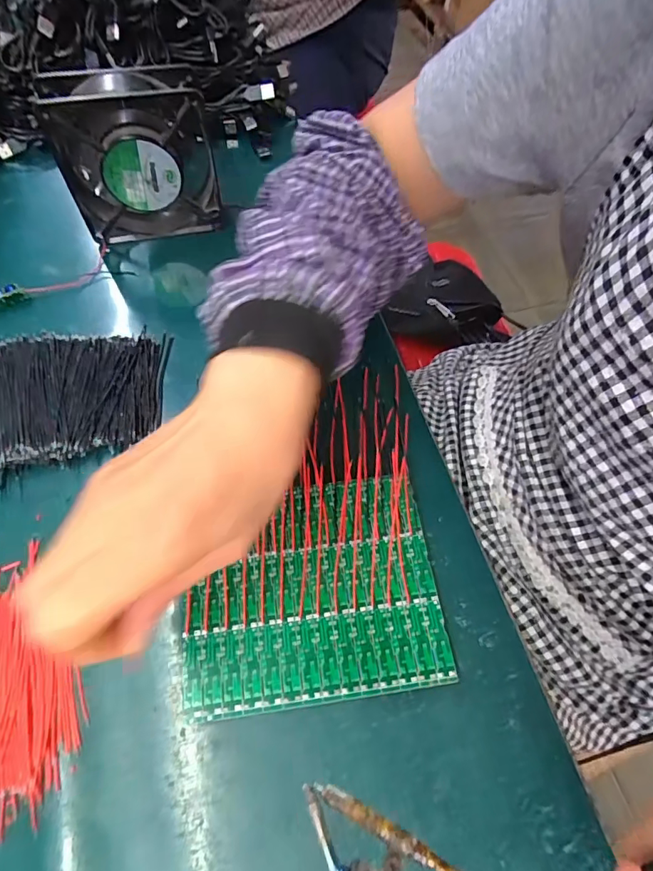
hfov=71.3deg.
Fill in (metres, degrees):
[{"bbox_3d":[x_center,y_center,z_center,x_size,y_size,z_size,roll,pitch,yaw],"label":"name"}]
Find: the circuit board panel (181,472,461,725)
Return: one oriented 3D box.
[{"bbox_3d":[-0.010,0.092,0.279,0.148,0.015,0.122,-6,62,-7],"label":"circuit board panel"}]

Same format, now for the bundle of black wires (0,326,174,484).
[{"bbox_3d":[-0.216,-0.027,0.334,0.187,0.022,0.107,-9,62,-8],"label":"bundle of black wires"}]

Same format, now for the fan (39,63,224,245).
[{"bbox_3d":[-0.157,-0.233,0.387,0.117,0.120,0.042,-12,63,-10],"label":"fan"}]

